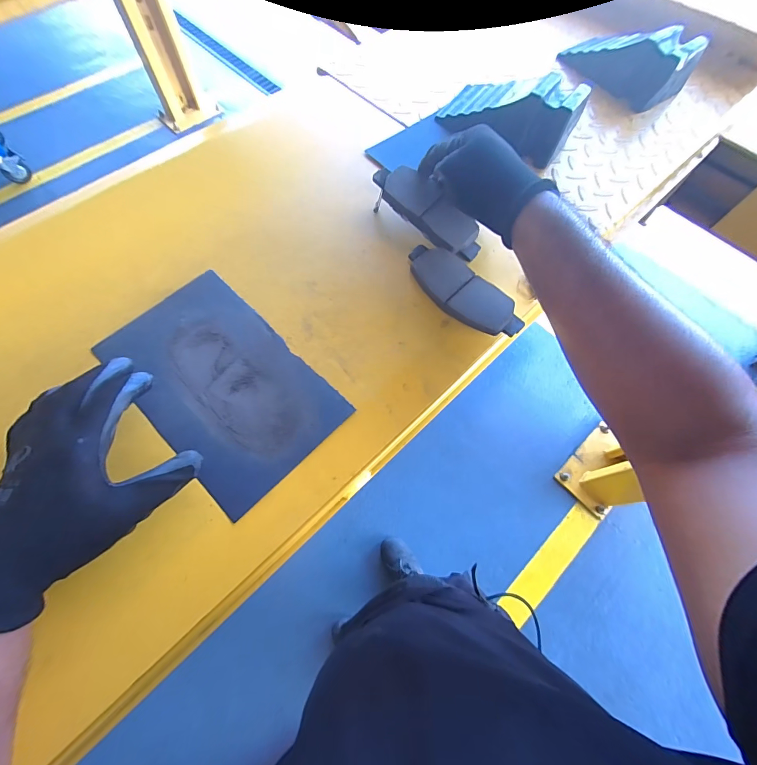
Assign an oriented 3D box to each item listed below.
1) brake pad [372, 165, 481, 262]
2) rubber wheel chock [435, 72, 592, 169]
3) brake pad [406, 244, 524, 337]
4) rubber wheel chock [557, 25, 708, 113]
[{"bbox_3d":[0.056,-0.195,0.418,0.144,0.020,0.050,38,87,1],"label":"brake pad"},{"bbox_3d":[0.171,-0.361,0.493,0.178,0.074,0.096,34,69,25],"label":"rubber wheel chock"},{"bbox_3d":[0.092,-0.101,0.391,0.141,0.016,0.071,41,71,14],"label":"brake pad"},{"bbox_3d":[0.372,-0.492,0.550,0.099,0.065,0.170,-31,71,-15],"label":"rubber wheel chock"}]

